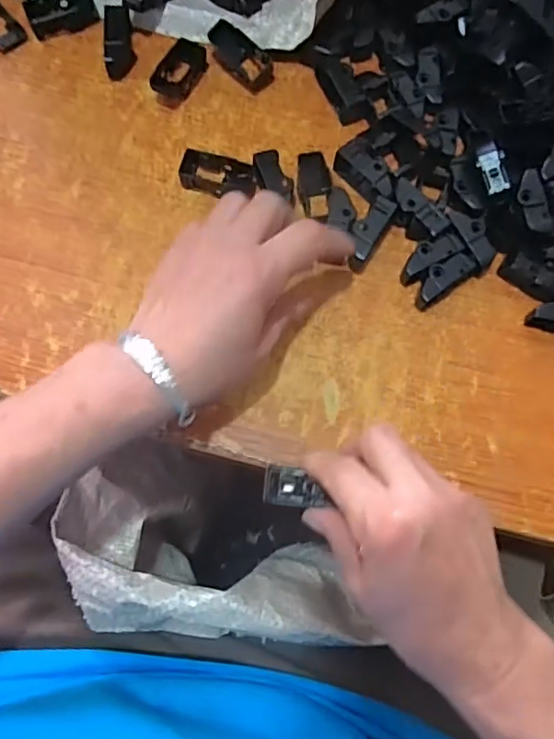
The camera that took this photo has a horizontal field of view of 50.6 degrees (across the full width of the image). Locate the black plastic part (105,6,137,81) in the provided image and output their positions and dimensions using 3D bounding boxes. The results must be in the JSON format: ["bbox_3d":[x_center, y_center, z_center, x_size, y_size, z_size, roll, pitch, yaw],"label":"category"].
[{"bbox_3d":[-0.116,-0.239,0.432,0.018,0.020,0.050,-3,75,-3],"label":"black plastic part"}]

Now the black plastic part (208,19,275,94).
[{"bbox_3d":[-0.027,-0.233,0.434,0.054,0.019,0.023,44,77,-3],"label":"black plastic part"}]

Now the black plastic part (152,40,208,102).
[{"bbox_3d":[-0.071,-0.219,0.431,0.025,0.016,0.050,29,76,6],"label":"black plastic part"}]

